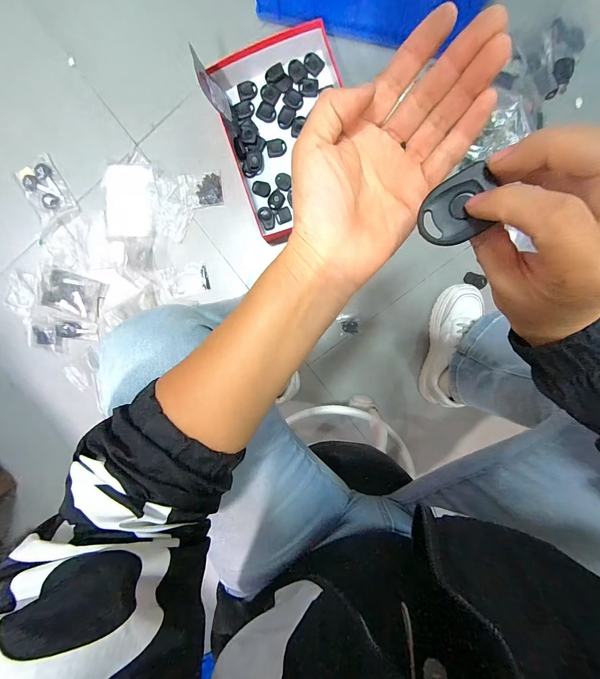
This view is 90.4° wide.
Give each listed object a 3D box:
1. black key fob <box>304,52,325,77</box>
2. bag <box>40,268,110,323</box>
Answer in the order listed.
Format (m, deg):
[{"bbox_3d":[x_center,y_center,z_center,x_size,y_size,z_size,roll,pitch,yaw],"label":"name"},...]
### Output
[{"bbox_3d":[0.027,-0.543,0.586,0.043,0.007,0.033,41,98,-3],"label":"black key fob"},{"bbox_3d":[-0.507,-0.099,0.668,0.127,0.022,0.093,19,98,0],"label":"bag"}]

